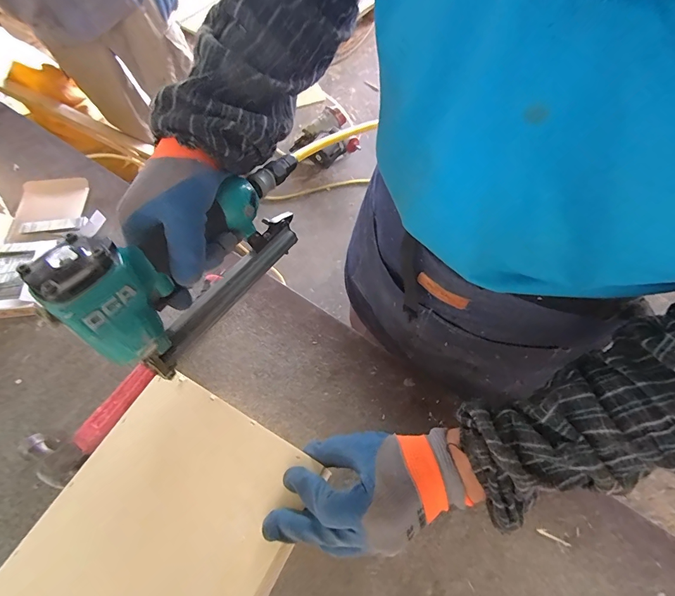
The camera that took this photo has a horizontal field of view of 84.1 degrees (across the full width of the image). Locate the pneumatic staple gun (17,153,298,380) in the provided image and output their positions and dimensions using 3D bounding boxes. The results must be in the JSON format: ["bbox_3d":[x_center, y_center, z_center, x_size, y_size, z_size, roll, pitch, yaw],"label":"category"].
[{"bbox_3d":[-0.125,-0.053,0.352,0.056,0.158,0.243,31,69,17],"label":"pneumatic staple gun"}]

